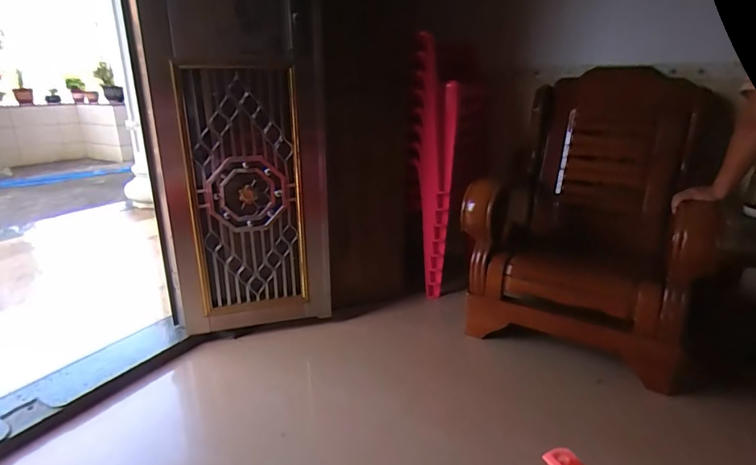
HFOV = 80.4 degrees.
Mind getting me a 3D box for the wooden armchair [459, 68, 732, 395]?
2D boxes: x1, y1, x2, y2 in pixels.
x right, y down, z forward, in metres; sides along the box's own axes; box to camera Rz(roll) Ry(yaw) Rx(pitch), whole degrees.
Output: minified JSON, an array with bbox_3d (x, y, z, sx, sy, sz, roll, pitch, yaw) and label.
[{"bbox_3d":[0.727,-0.102,1.540,0.663,0.798,0.590,13,23,32],"label":"wooden armchair"}]

